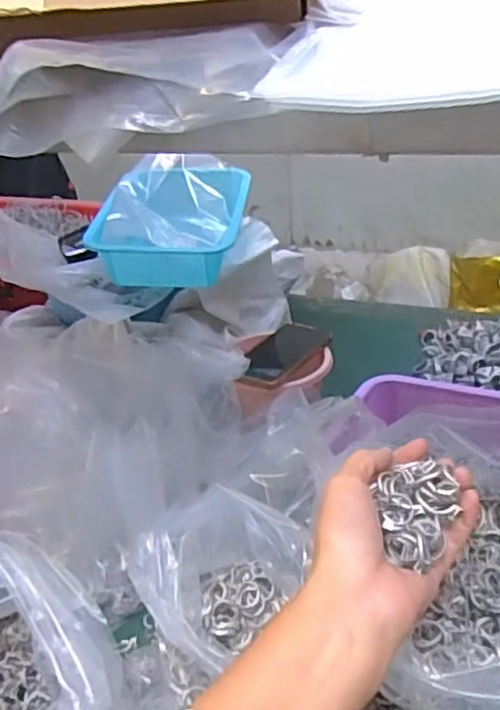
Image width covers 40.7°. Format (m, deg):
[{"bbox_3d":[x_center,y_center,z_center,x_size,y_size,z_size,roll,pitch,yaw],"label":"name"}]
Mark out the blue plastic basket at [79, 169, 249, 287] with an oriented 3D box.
[{"bbox_3d":[-0.103,-0.200,0.960,0.189,0.087,0.275,14,42,2],"label":"blue plastic basket"}]

